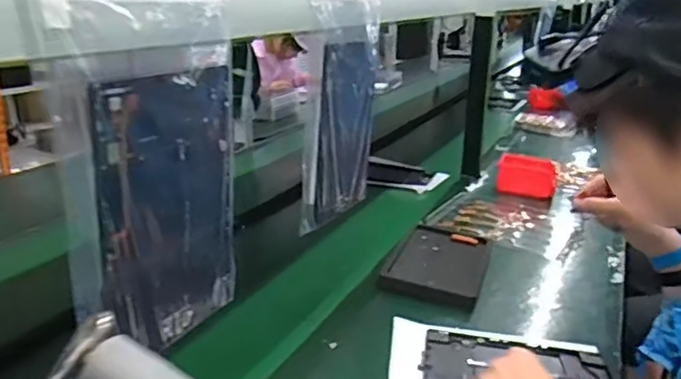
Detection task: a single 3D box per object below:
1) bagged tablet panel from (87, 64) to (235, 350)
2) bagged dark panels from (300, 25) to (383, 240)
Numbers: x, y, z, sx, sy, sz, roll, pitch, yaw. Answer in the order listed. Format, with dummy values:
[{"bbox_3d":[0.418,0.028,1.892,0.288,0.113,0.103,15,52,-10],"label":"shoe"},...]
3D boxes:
[{"bbox_3d":[-0.137,0.019,0.502,0.012,0.226,0.159,10,21,23],"label":"bagged tablet panel"},{"bbox_3d":[0.006,-0.088,0.806,0.015,0.256,0.174,13,19,25],"label":"bagged dark panels"}]

